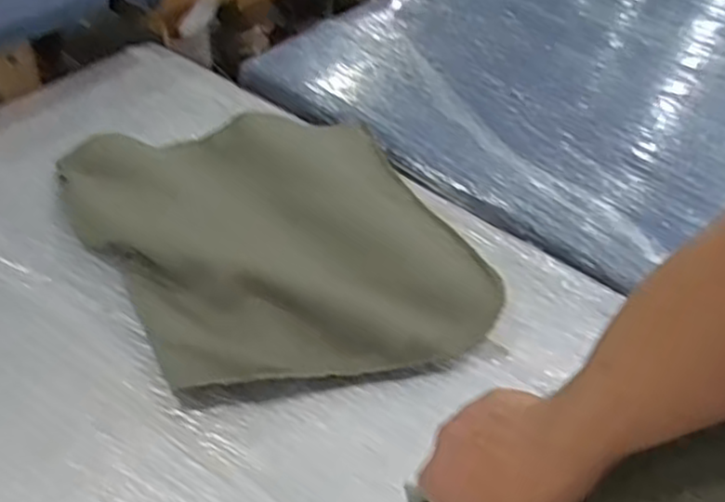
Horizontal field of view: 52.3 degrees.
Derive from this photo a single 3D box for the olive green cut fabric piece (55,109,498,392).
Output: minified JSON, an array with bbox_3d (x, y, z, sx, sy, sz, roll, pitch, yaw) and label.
[{"bbox_3d":[-0.114,-0.020,0.917,0.407,0.082,0.485,-19,50,-23],"label":"olive green cut fabric piece"}]

